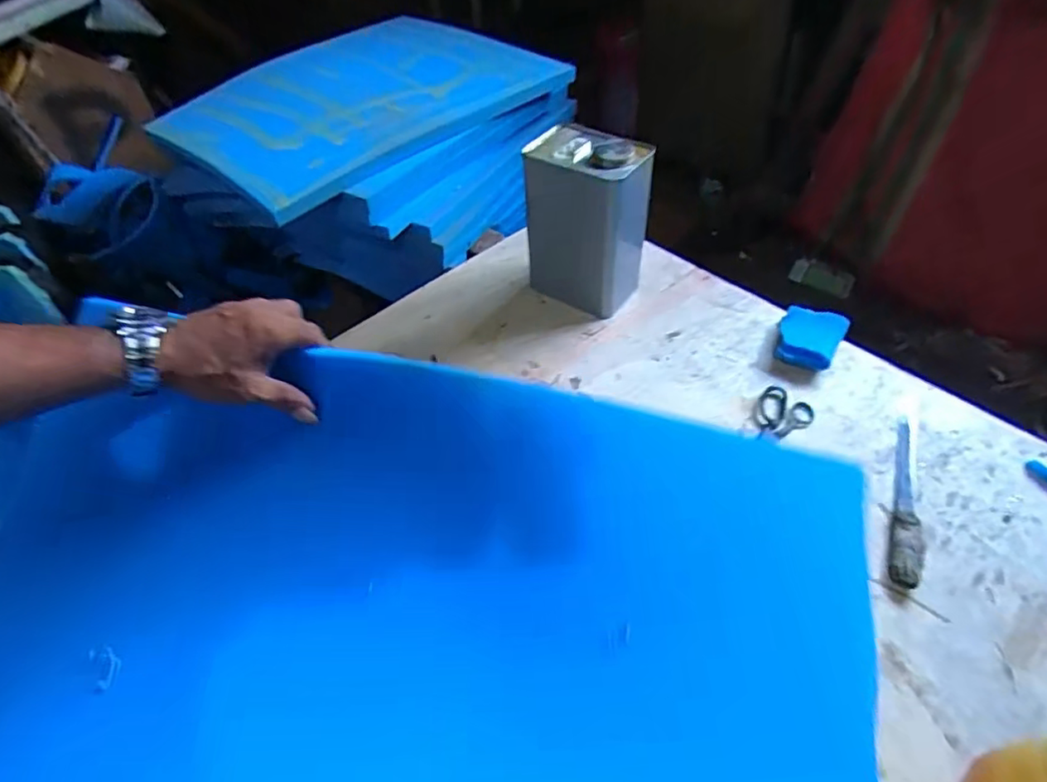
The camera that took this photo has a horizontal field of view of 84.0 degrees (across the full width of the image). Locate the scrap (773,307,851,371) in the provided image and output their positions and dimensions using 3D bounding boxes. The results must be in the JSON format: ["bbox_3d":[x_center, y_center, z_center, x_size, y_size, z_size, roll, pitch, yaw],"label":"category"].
[{"bbox_3d":[0.401,-0.072,0.815,0.082,0.028,0.105,20,54,19],"label":"scrap"}]

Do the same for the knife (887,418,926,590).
[{"bbox_3d":[0.438,0.120,0.659,0.031,0.017,0.228,19,54,18],"label":"knife"}]

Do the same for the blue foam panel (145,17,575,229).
[{"bbox_3d":[-0.325,-0.587,1.136,0.668,0.090,0.555,-38,58,-25],"label":"blue foam panel"}]

